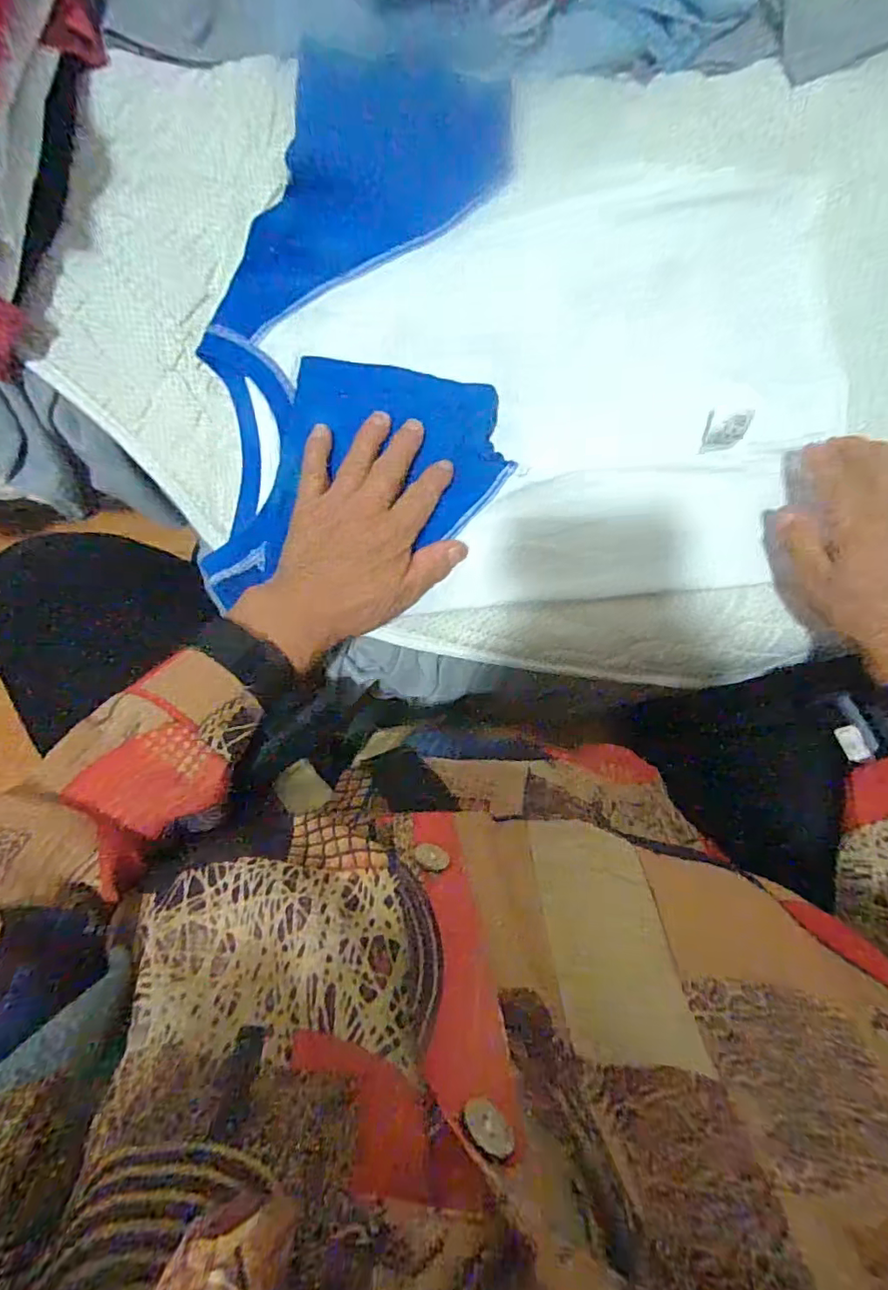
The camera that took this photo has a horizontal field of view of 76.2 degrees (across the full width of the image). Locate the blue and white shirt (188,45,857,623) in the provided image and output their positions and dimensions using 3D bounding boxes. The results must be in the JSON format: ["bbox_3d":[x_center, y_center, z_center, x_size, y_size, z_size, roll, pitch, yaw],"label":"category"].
[{"bbox_3d":[0.070,-0.211,0.404,0.431,0.020,0.365,3,87,-5],"label":"blue and white shirt"}]

